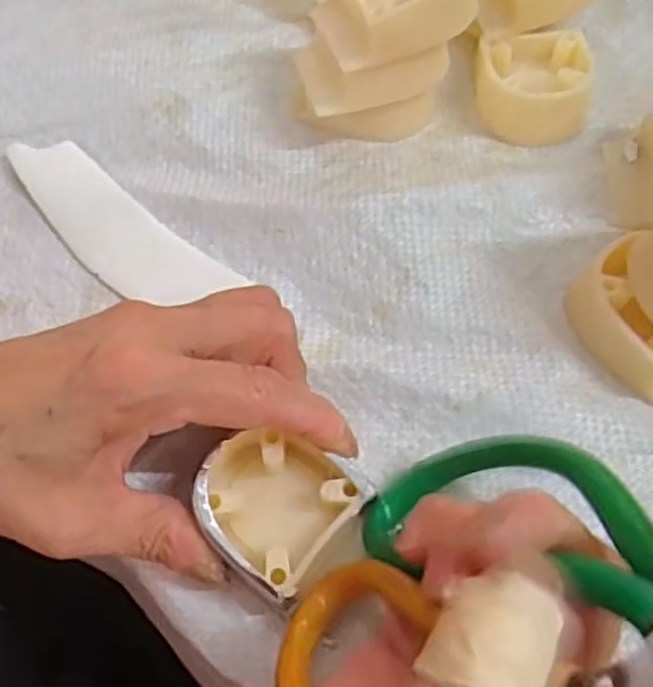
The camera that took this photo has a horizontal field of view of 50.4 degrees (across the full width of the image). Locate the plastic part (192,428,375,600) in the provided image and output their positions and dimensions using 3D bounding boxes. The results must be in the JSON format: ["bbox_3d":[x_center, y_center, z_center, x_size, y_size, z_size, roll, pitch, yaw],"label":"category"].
[{"bbox_3d":[-0.017,0.050,0.220,0.049,0.017,0.044,28,66,16],"label":"plastic part"}]

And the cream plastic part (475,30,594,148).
[{"bbox_3d":[0.089,-0.115,0.304,0.047,0.022,0.051,8,62,6],"label":"cream plastic part"}]

